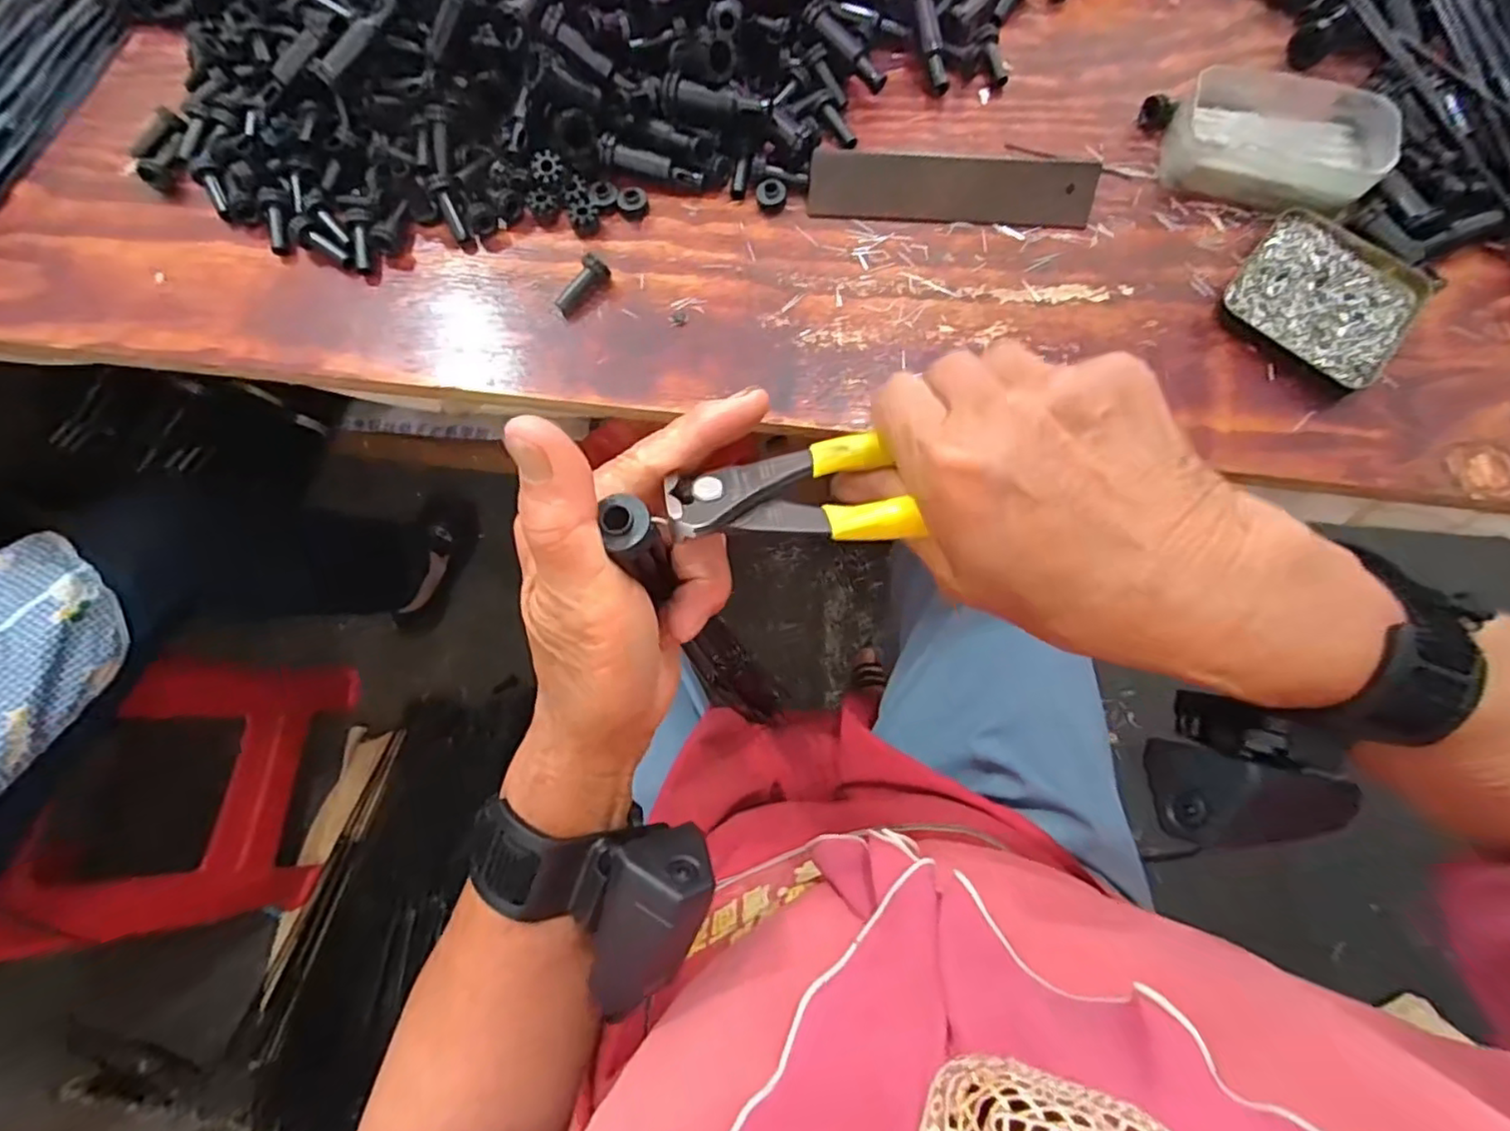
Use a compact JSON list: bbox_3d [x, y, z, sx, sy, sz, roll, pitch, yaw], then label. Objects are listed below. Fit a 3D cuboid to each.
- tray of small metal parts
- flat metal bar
[{"bbox_3d":[0.341,-0.160,0.395,0.095,0.022,0.088,40,78,10],"label":"tray of small metal parts"},{"bbox_3d":[0.123,-0.238,0.412,0.176,0.007,0.036,4,119,3],"label":"flat metal bar"}]

